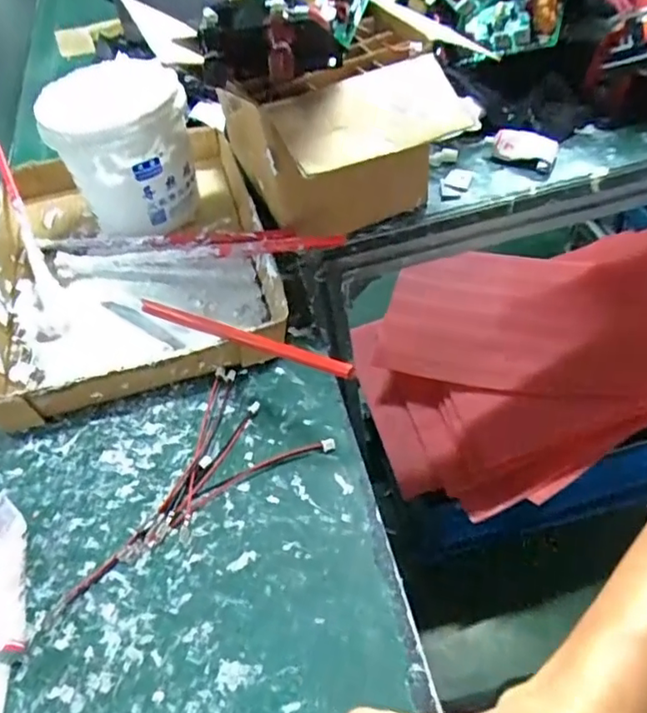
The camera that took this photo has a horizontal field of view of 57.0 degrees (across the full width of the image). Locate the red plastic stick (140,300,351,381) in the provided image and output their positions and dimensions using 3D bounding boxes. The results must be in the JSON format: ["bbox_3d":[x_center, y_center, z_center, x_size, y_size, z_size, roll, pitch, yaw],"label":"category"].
[{"bbox_3d":[-0.065,-0.016,0.429,0.208,0.011,0.010,17,52,36],"label":"red plastic stick"}]

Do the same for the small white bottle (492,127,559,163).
[{"bbox_3d":[0.190,-0.198,0.561,0.058,0.025,0.021,18,57,21],"label":"small white bottle"}]

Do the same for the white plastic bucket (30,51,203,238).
[{"bbox_3d":[-0.186,-0.194,0.553,0.115,0.125,0.106,-4,52,5],"label":"white plastic bucket"}]

